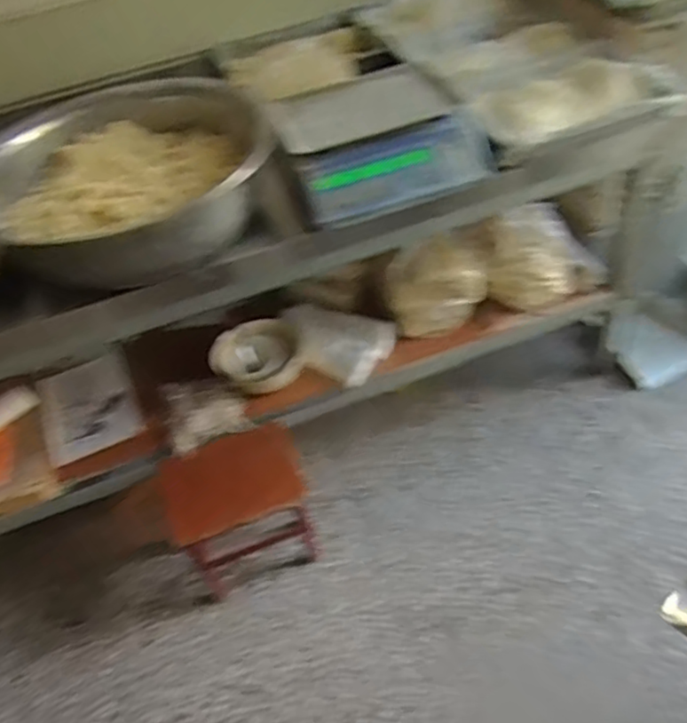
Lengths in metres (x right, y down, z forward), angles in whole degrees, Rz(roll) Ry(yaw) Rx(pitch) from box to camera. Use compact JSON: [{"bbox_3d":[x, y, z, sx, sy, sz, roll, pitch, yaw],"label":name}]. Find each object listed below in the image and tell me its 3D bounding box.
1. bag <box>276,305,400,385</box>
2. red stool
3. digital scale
[{"bbox_3d":[-0.029,-0.063,1.668,0.279,0.064,0.196,23,53,21],"label":"bag"},{"bbox_3d":[-0.233,0.355,1.577,0.316,0.300,0.239,-22,47,-11],"label":"red stool"},{"bbox_3d":[0.070,-0.407,1.236,0.379,0.157,0.258,-15,46,-4],"label":"digital scale"}]

